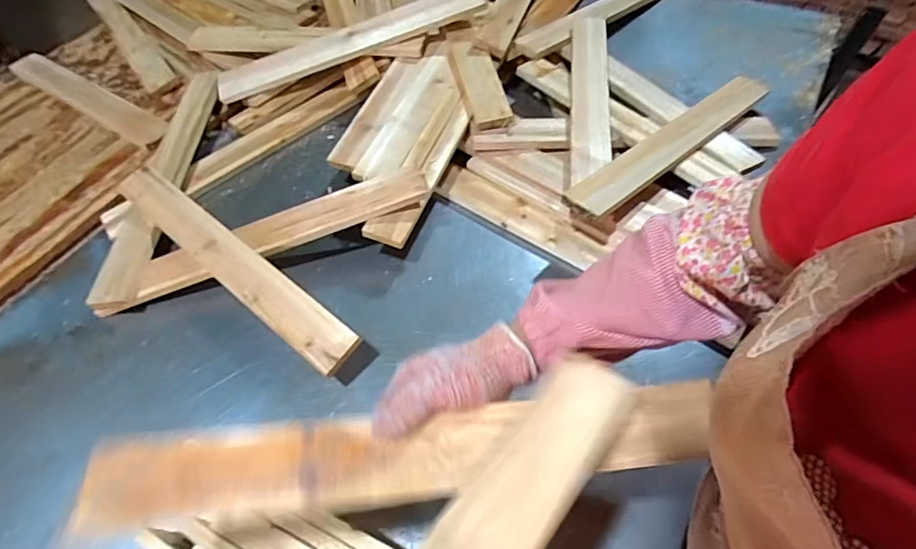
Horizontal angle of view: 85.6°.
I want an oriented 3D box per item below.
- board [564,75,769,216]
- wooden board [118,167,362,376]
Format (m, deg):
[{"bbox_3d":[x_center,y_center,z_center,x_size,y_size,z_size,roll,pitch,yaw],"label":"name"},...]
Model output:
[{"bbox_3d":[0.335,-0.209,0.753,0.468,0.017,0.061,-34,67,-25],"label":"board"},{"bbox_3d":[-0.317,-0.025,0.681,0.469,0.018,0.060,34,64,22],"label":"wooden board"}]

